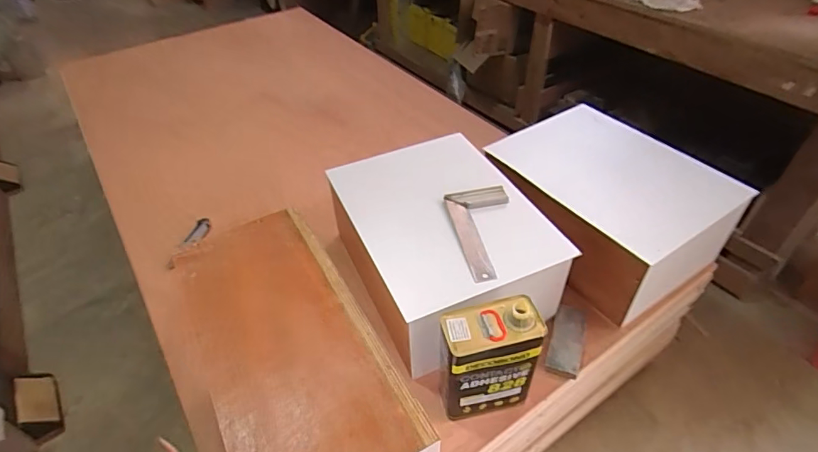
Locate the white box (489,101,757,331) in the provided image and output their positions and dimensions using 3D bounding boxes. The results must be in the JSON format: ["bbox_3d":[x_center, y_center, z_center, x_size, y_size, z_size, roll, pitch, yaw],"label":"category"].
[{"bbox_3d":[0.480,-0.053,1.157,0.387,0.219,0.517,-24,47,-22],"label":"white box"}]

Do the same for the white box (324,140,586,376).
[{"bbox_3d":[0.064,0.025,1.084,0.380,0.198,0.508,-18,45,-17],"label":"white box"}]

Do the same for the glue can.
[{"bbox_3d":[0.143,0.249,0.874,0.168,0.257,0.099,-9,43,-8],"label":"glue can"}]

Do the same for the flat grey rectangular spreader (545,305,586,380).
[{"bbox_3d":[0.346,0.243,1.029,0.063,0.027,0.180,14,45,17],"label":"flat grey rectangular spreader"}]

